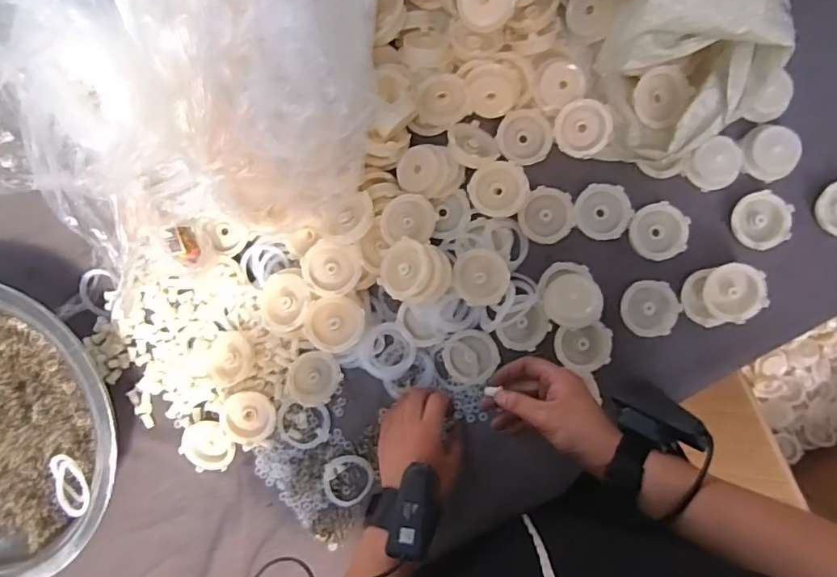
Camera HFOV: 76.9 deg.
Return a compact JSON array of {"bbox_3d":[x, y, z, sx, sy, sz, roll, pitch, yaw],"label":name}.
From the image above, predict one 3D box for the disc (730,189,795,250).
[{"bbox_3d":[0.335,-0.067,0.515,0.053,0.014,0.055,0,92,3],"label":"disc"}]

